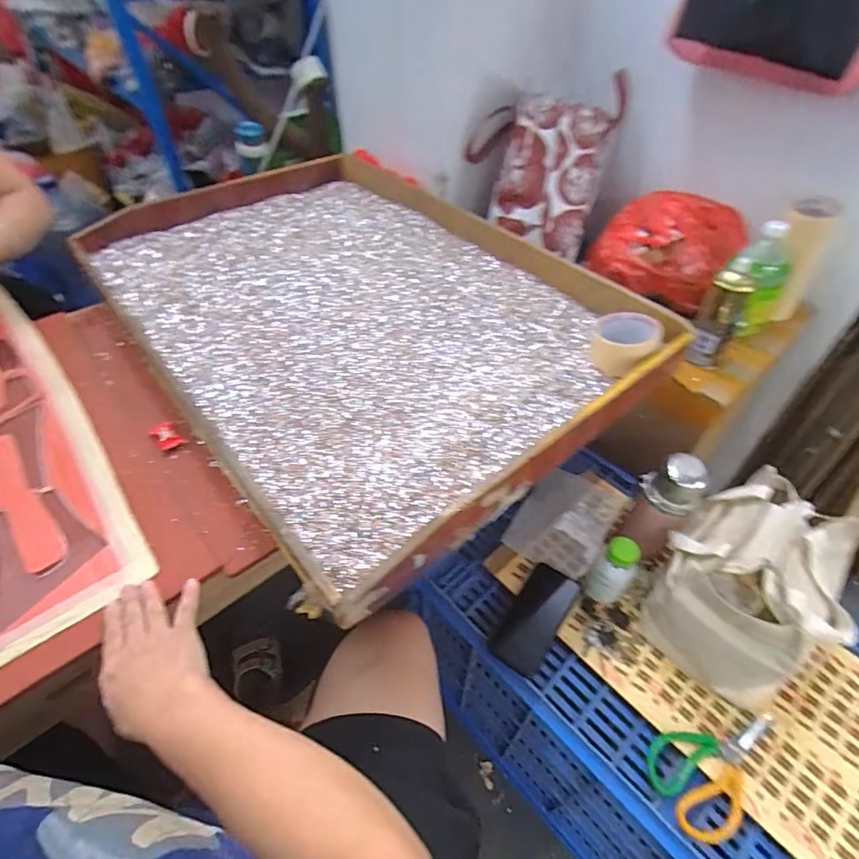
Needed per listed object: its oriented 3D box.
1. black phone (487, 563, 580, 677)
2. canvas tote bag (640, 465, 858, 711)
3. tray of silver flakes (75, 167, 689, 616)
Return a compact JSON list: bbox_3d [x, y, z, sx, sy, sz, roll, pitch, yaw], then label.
[{"bbox_3d":[0.166,0.293,0.766,0.079,0.015,0.170,26,58,29],"label":"black phone"},{"bbox_3d":[0.458,0.223,0.698,0.246,0.187,0.219,-26,53,-23],"label":"canvas tote bag"},{"bbox_3d":[-0.141,-0.239,0.821,0.638,0.072,0.958,-29,54,-25],"label":"tray of silver flakes"}]

